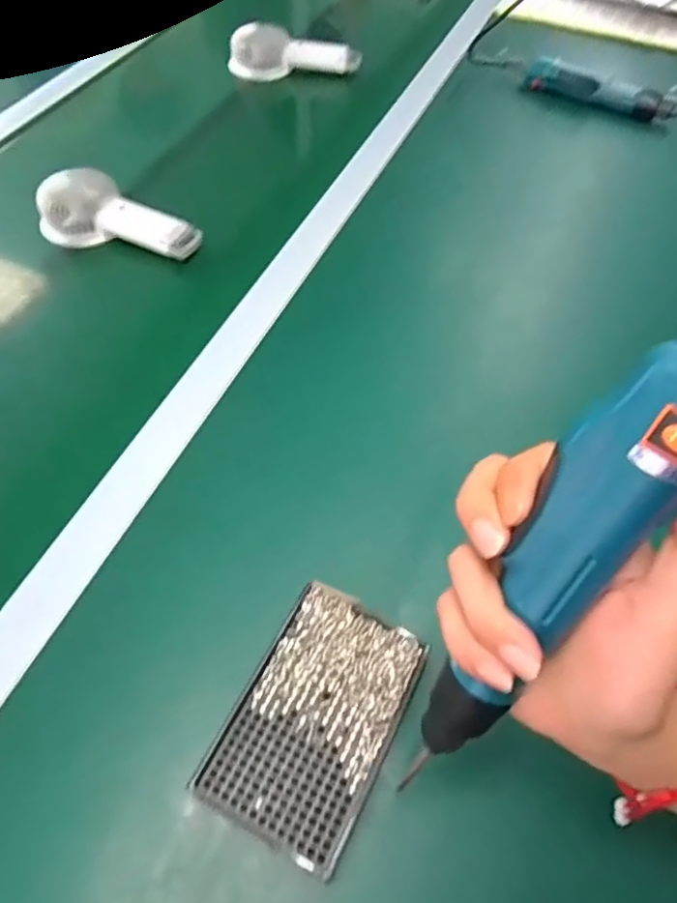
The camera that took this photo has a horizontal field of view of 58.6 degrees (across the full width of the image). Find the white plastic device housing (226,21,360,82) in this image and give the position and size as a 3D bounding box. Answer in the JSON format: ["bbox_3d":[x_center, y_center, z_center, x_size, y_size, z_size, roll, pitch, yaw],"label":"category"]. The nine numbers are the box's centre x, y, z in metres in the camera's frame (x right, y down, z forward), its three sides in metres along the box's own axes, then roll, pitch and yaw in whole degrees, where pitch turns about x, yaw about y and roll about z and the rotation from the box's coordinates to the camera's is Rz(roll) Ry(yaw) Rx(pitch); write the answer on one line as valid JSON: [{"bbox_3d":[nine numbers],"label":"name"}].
[{"bbox_3d":[-0.065,-0.582,0.886,0.188,0.053,0.065,9,55,5],"label":"white plastic device housing"}]

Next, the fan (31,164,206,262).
[{"bbox_3d":[-0.229,-0.254,0.640,0.176,0.052,0.078,13,56,7],"label":"fan"}]

